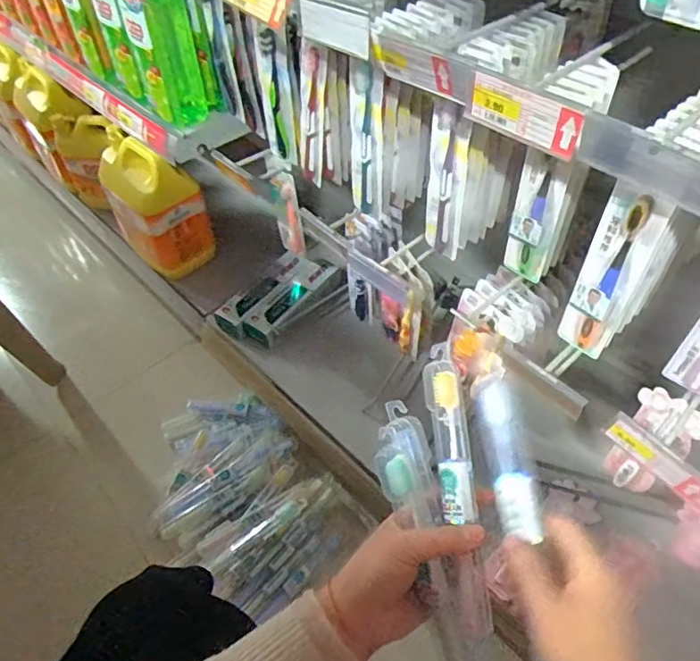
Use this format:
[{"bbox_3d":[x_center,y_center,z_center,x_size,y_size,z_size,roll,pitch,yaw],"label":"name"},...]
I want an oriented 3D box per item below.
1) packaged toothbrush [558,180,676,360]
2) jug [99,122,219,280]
[{"bbox_3d":[0.234,-0.045,0.499,0.051,0.184,0.024,37,59,28],"label":"packaged toothbrush"},{"bbox_3d":[-0.406,-0.261,1.111,0.207,0.257,0.131,35,59,27],"label":"jug"}]

